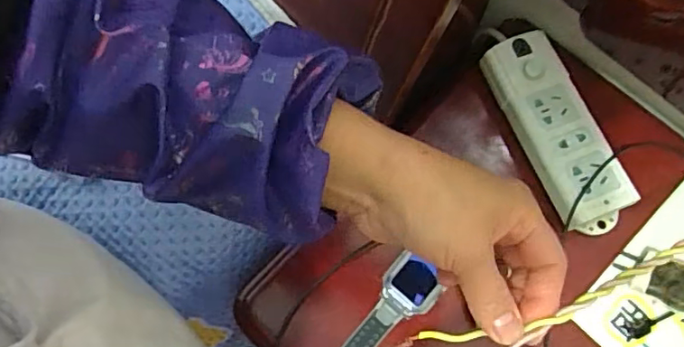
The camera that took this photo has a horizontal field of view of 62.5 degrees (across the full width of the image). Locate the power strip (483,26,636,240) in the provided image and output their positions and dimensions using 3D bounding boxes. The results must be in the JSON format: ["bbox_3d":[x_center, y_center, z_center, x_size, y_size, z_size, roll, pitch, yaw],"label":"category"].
[{"bbox_3d":[0.179,-0.036,0.478,0.062,0.031,0.181,-22,74,-6],"label":"power strip"}]

